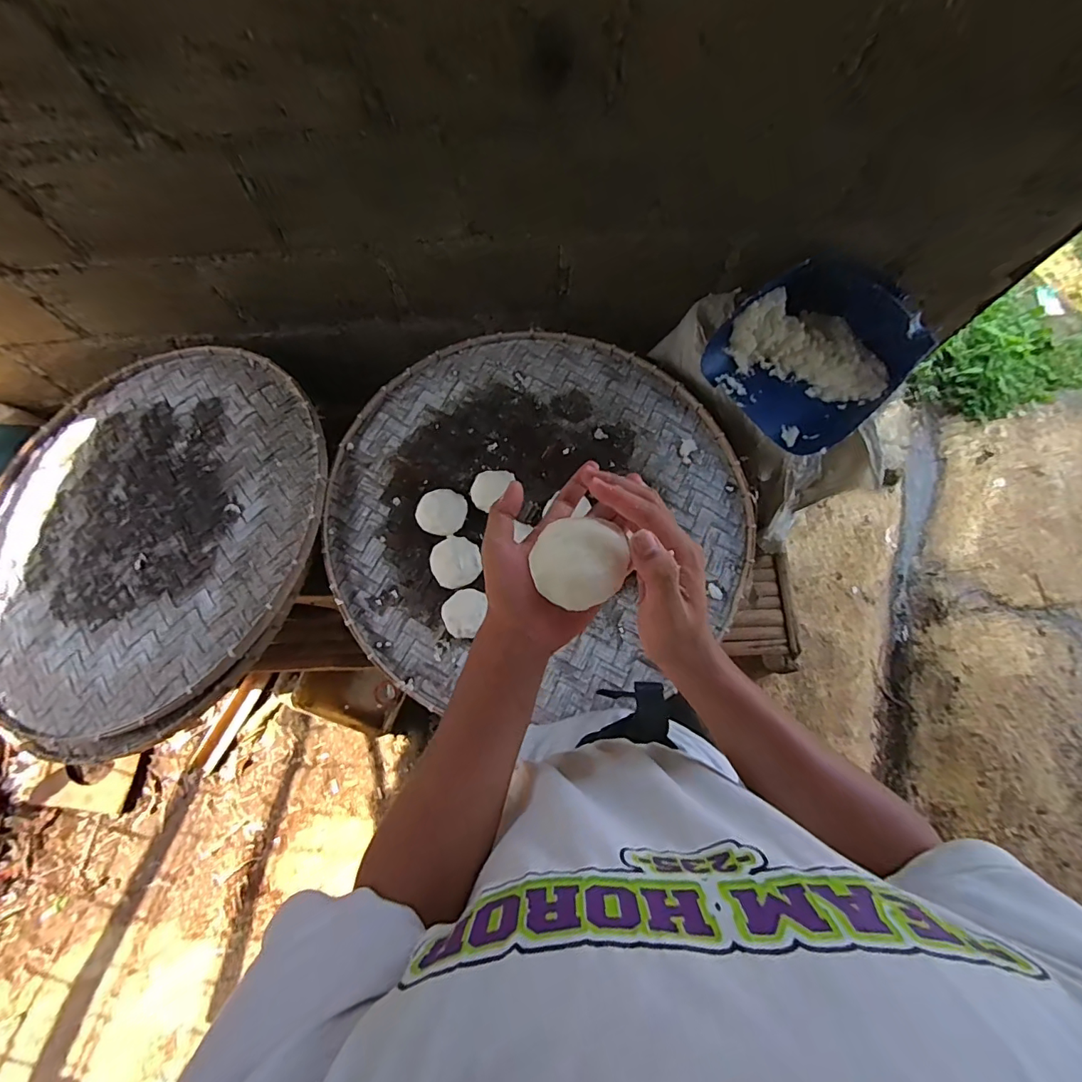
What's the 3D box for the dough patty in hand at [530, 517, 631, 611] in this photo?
[{"bbox_3d":[0.030,0.013,0.368,0.068,0.030,0.067,0,74,-1],"label":"dough patty in hand"}]

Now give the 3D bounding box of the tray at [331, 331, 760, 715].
[{"bbox_3d":[0.001,-0.074,0.845,0.693,0.049,0.675,0,74,-1],"label":"tray"}]

